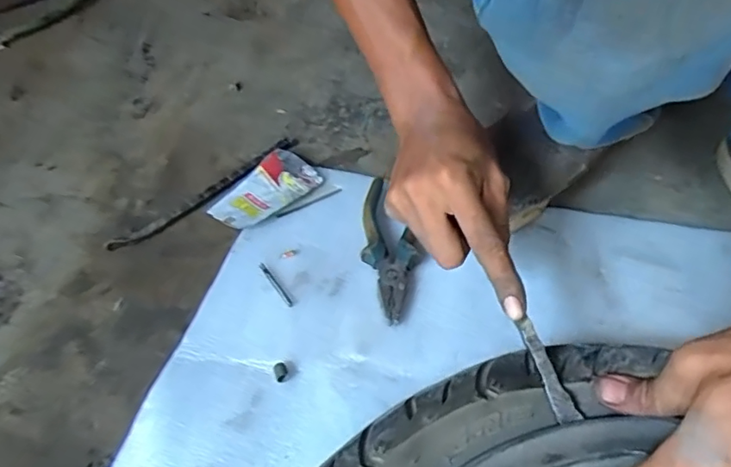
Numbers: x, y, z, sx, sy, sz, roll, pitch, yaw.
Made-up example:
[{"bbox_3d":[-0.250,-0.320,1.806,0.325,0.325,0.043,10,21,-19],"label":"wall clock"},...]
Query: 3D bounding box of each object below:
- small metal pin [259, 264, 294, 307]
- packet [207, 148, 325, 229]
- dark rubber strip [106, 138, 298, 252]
[{"bbox_3d":[-0.078,0.044,0.467,0.006,0.004,0.053,-29,54,-21],"label":"small metal pin"},{"bbox_3d":[-0.102,-0.044,0.547,0.063,0.012,0.107,33,58,27],"label":"packet"},{"bbox_3d":[-0.155,-0.045,0.551,0.224,0.010,0.021,-37,57,-26],"label":"dark rubber strip"}]

